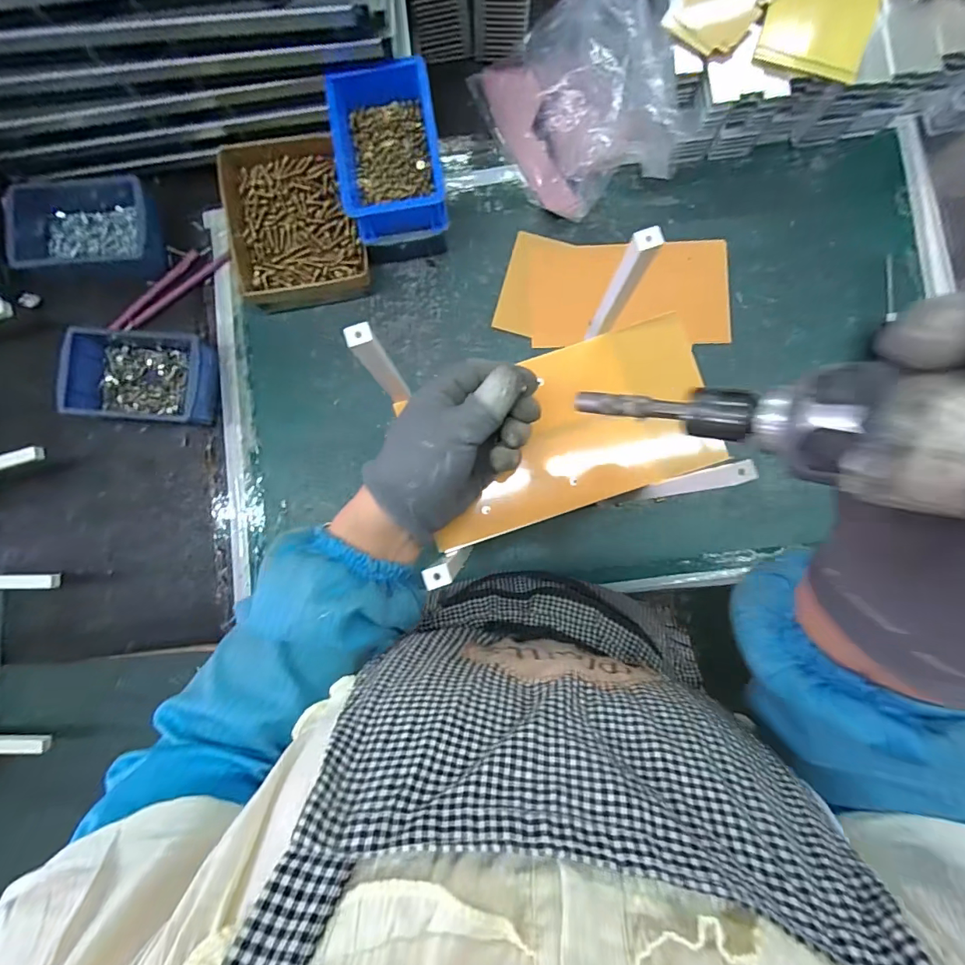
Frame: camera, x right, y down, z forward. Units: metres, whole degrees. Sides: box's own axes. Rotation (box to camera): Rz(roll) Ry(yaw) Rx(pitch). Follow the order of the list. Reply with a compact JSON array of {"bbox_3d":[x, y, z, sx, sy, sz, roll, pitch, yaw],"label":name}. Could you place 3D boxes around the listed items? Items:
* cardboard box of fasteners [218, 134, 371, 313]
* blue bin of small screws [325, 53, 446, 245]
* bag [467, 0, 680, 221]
[{"bbox_3d":[-0.209,-0.296,0.524,0.140,0.043,0.190,-12,88,1],"label":"cardboard box of fasteners"},{"bbox_3d":[-0.093,-0.334,0.467,0.100,0.052,0.152,-8,88,1],"label":"blue bin of small screws"},{"bbox_3d":[0.116,-0.421,0.501,0.190,0.086,0.217,-25,88,0],"label":"bag"}]

